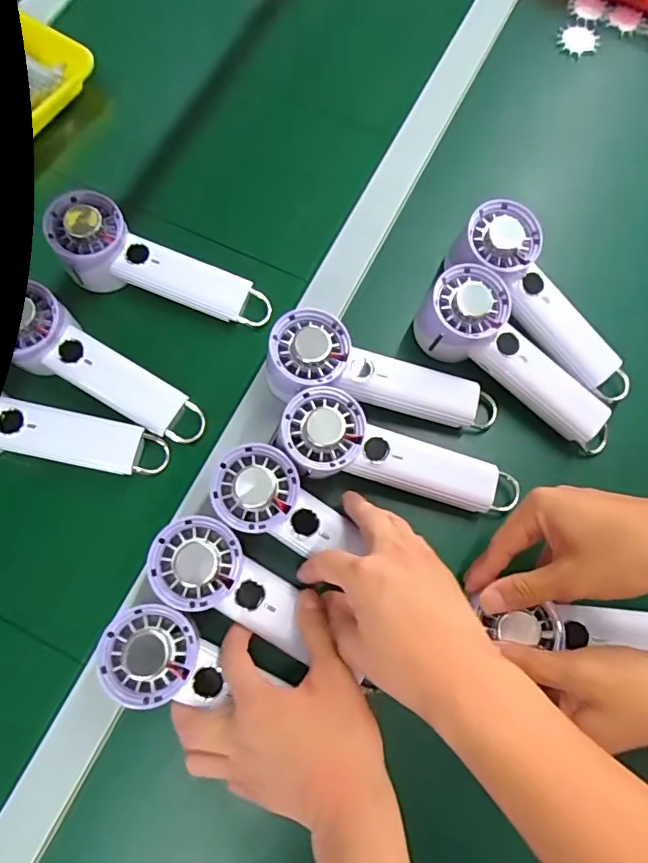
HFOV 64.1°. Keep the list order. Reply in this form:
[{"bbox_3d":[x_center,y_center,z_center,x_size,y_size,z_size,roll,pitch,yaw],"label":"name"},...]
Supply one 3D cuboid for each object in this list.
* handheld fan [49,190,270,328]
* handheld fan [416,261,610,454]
[{"bbox_3d":[-0.146,-0.142,0.473,0.197,0.058,0.065,20,75,-12],"label":"handheld fan"},{"bbox_3d":[0.166,-0.065,0.431,0.187,0.054,0.068,35,78,10],"label":"handheld fan"}]

